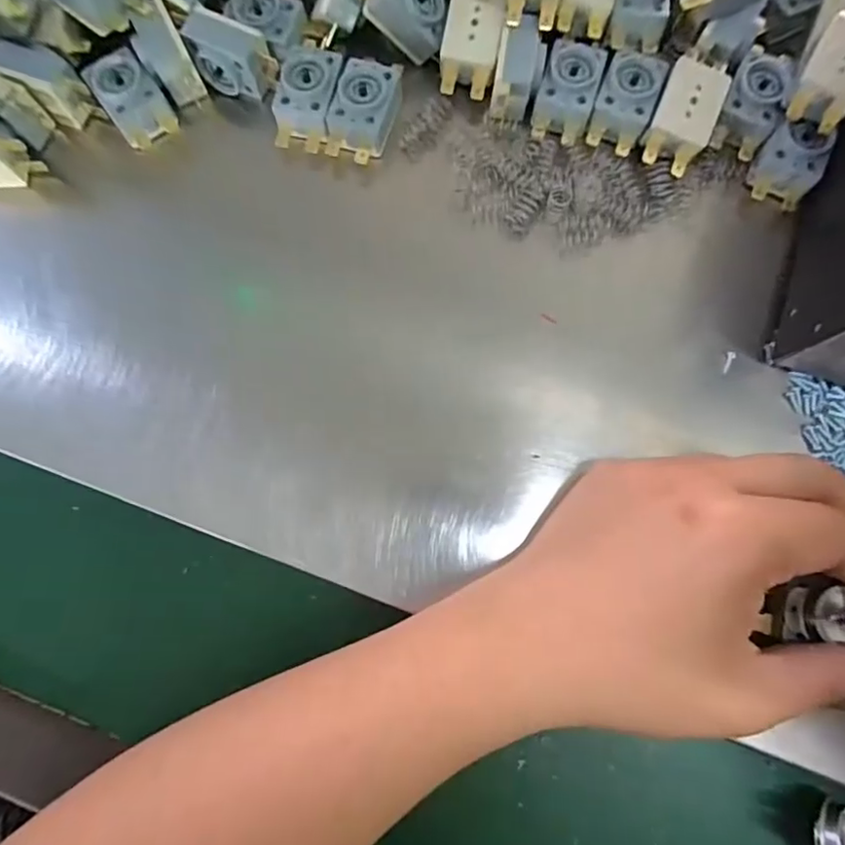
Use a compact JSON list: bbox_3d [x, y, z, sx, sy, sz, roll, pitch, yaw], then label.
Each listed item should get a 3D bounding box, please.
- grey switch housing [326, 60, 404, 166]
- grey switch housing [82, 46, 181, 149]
[{"bbox_3d":[-0.029,-0.151,0.271,0.028,0.014,0.050,16,82,4],"label":"grey switch housing"},{"bbox_3d":[-0.140,-0.157,0.273,0.027,0.018,0.042,-35,82,-4],"label":"grey switch housing"}]

